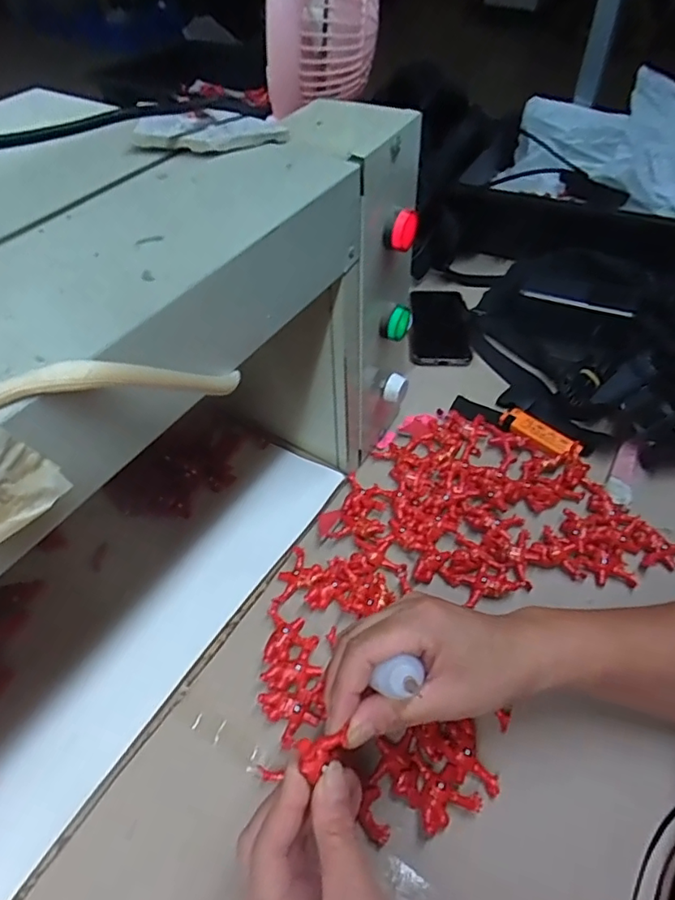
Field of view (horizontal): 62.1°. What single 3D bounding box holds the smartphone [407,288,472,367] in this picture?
[{"bbox_3d":[0.123,-0.156,0.675,0.069,0.009,0.146,5,52,3],"label":"smartphone"}]

